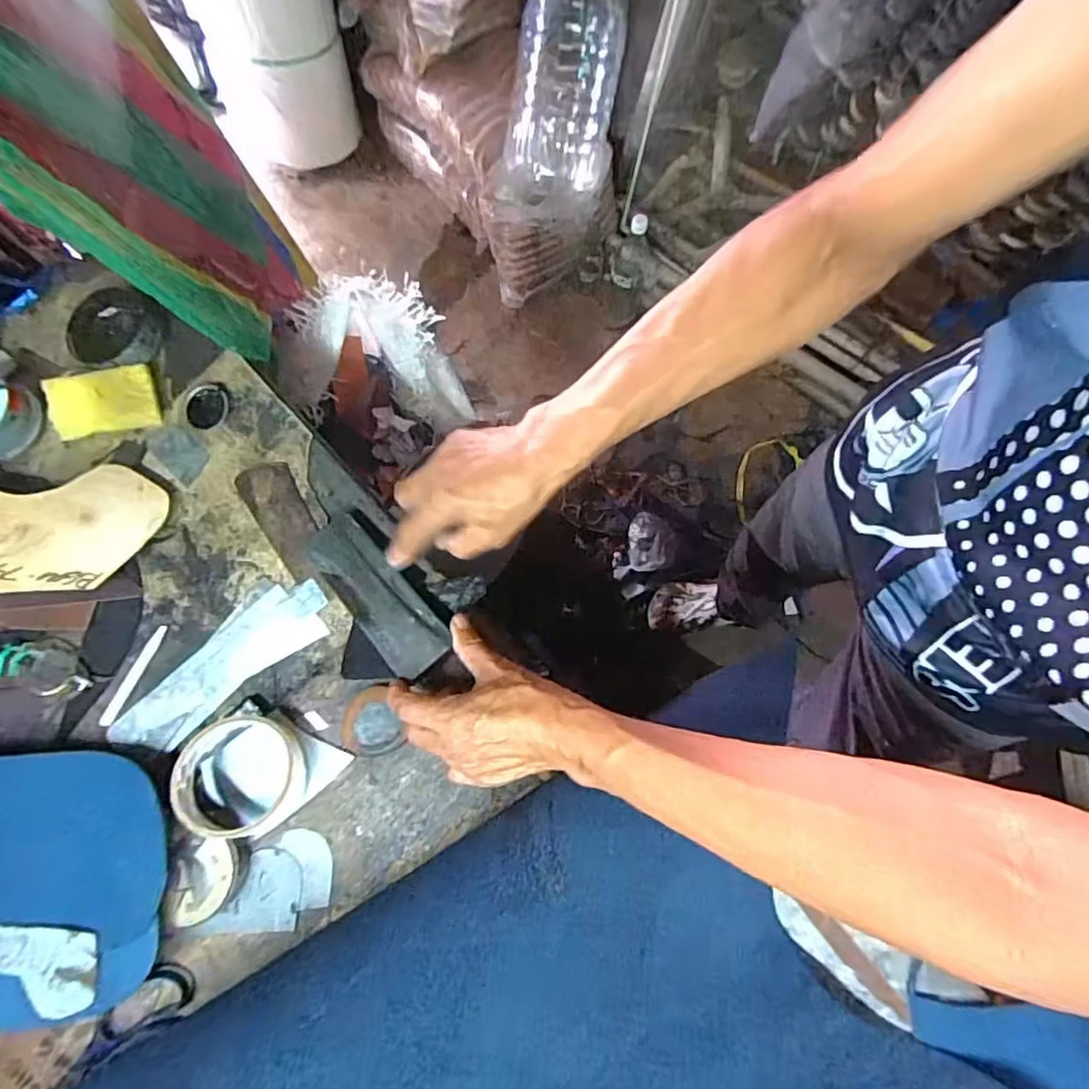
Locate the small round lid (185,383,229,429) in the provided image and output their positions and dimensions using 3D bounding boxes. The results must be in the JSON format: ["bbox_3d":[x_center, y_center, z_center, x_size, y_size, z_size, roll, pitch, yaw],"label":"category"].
[{"bbox_3d":[-0.305,-0.125,0.541,0.038,0.008,0.040,0,79,1],"label":"small round lid"}]

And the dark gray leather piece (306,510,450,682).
[{"bbox_3d":[-0.134,0.038,0.482,0.052,0.013,0.151,-42,70,-7],"label":"dark gray leather piece"}]

